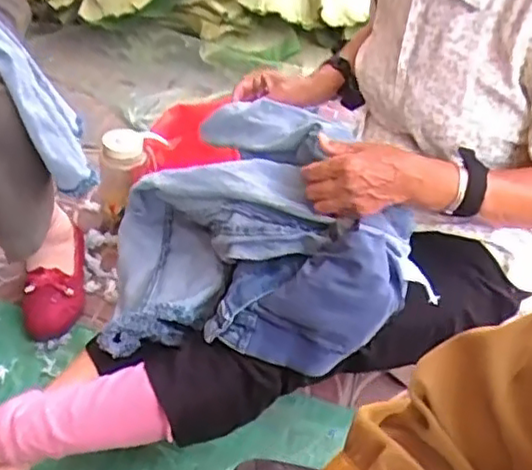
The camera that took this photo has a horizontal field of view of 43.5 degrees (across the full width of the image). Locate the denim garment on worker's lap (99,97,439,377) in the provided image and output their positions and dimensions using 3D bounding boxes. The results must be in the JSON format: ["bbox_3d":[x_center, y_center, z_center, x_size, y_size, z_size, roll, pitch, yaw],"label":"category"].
[{"bbox_3d":[-0.009,-0.005,0.805,0.352,0.210,0.269,11,40,6],"label":"denim garment on worker's lap"}]

